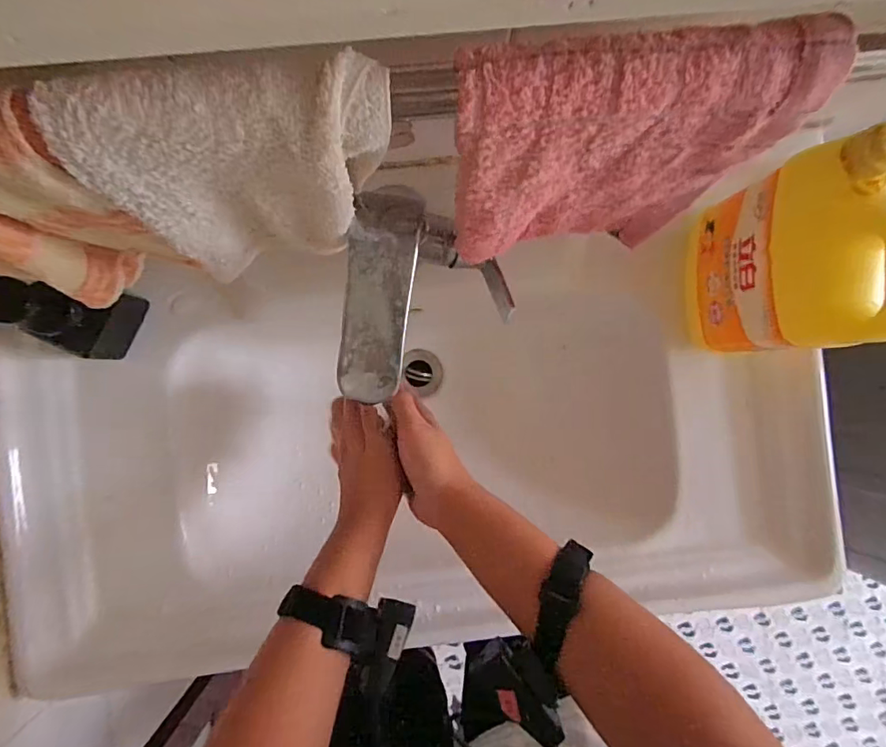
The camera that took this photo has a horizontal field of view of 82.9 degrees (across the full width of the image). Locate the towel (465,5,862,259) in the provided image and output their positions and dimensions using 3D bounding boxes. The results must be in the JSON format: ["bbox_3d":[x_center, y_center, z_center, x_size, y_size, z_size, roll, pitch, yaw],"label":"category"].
[{"bbox_3d":[0.086,-0.120,0.298,0.162,0.186,0.039,-7,89,-2],"label":"towel"}]

